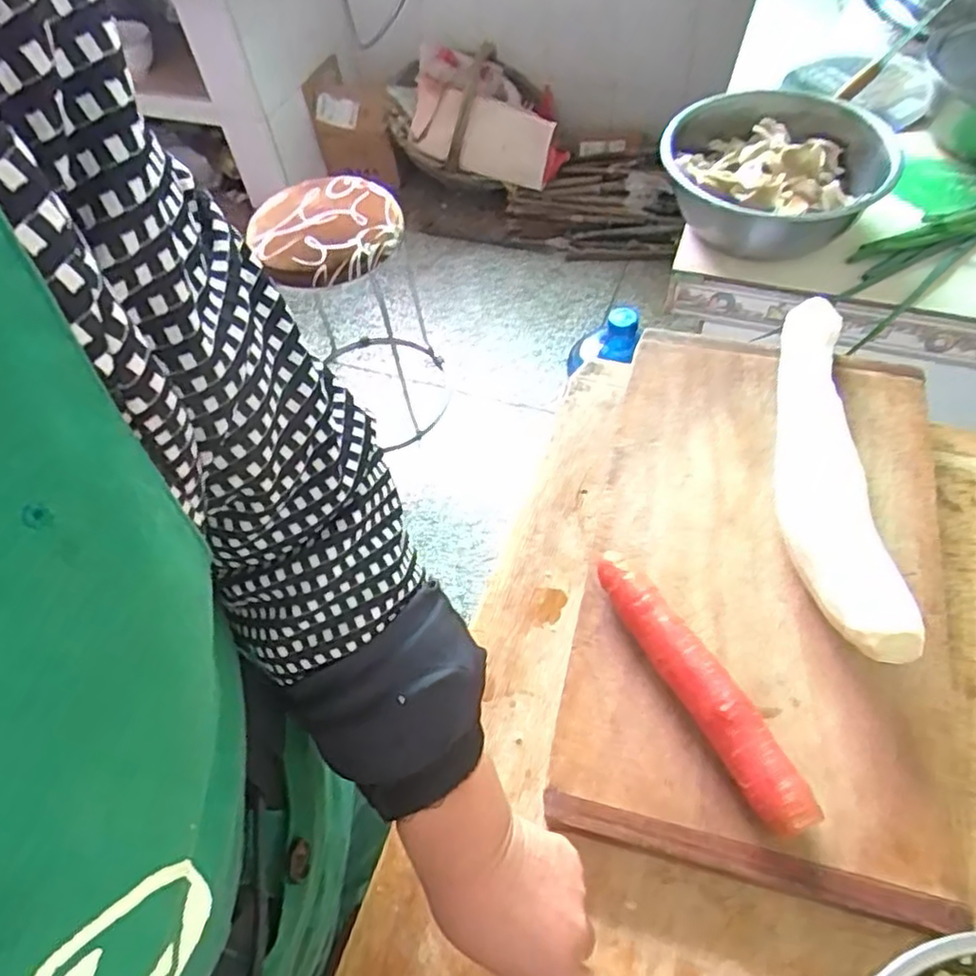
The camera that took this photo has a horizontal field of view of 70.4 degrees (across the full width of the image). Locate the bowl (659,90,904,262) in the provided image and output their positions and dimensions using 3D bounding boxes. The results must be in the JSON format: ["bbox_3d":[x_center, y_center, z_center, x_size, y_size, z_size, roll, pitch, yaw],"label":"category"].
[{"bbox_3d":[0.355,-0.407,0.877,0.249,0.095,0.272,-2,57,2],"label":"bowl"}]

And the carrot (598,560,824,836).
[{"bbox_3d":[0.133,0.127,0.444,0.033,0.038,0.188,-26,59,-13],"label":"carrot"}]

